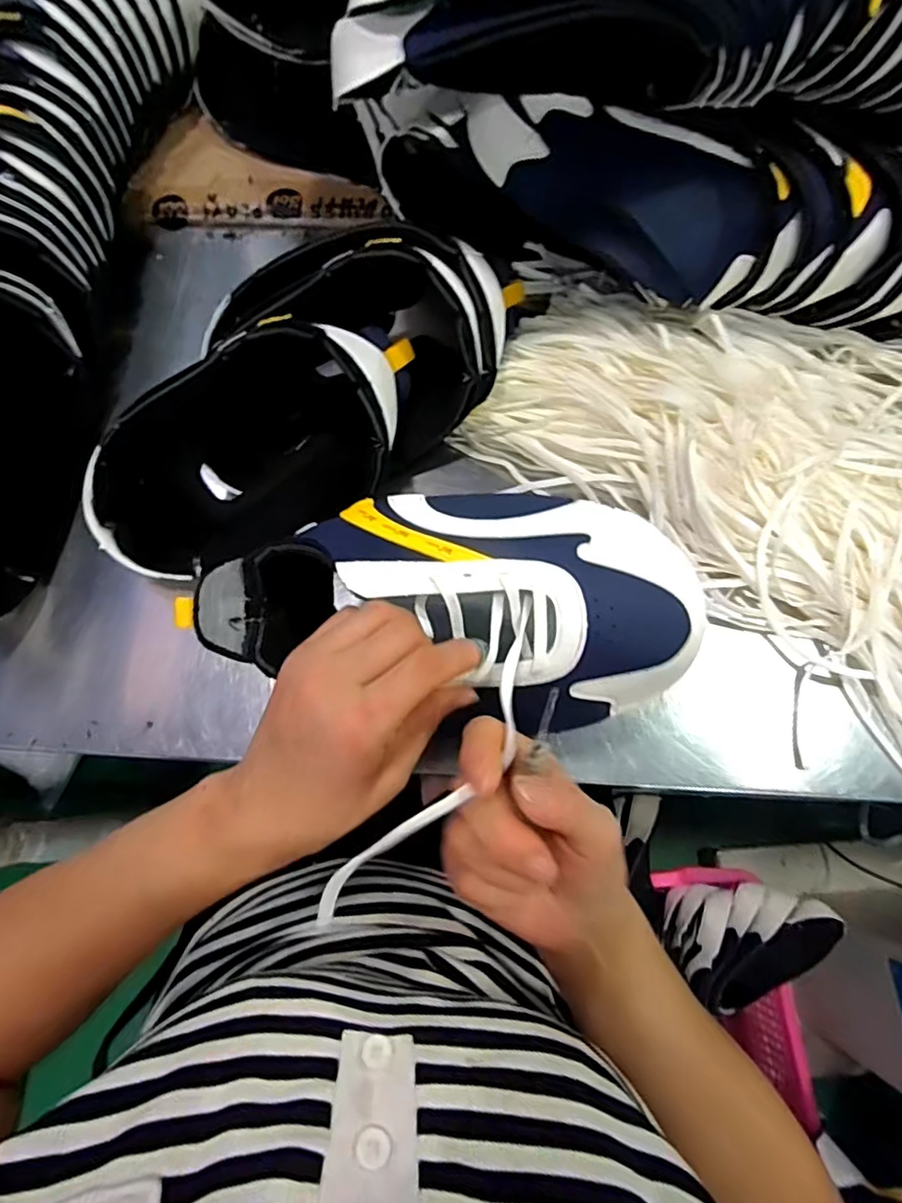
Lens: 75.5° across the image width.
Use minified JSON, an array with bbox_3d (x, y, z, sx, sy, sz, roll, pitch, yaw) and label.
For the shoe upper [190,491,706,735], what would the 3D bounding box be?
[{"bbox_3d":[0.000,-0.004,0.309,0.246,0.064,0.124,6,73,6],"label":"shoe upper"}]

